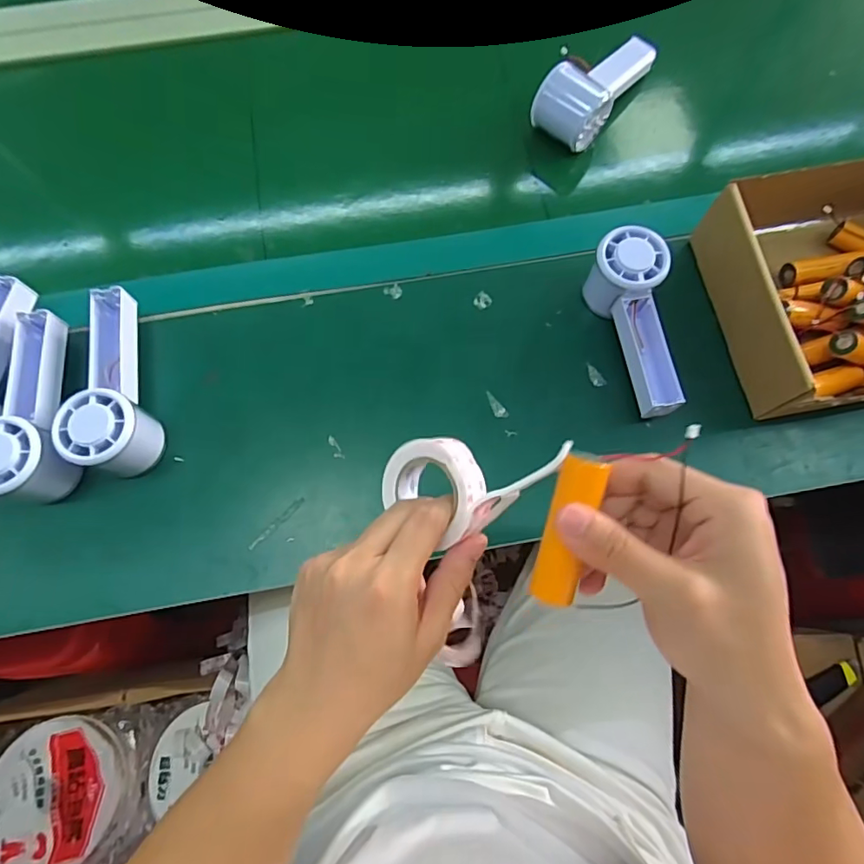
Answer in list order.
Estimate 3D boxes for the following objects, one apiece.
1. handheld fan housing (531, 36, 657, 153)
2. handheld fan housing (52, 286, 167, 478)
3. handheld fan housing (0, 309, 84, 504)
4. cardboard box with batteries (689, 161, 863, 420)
[{"bbox_3d":[0.163,-0.347,0.506,0.058,0.050,0.149,37,77,11],"label":"handheld fan housing"},{"bbox_3d":[-0.257,-0.041,0.419,0.057,0.060,0.156,-16,74,-4],"label":"handheld fan housing"},{"bbox_3d":[-0.304,-0.022,0.412,0.061,0.061,0.151,-1,73,1],"label":"handheld fan housing"},{"bbox_3d":[0.349,-0.120,0.427,0.201,0.078,0.188,-9,73,-2],"label":"cardboard box with batteries"}]

